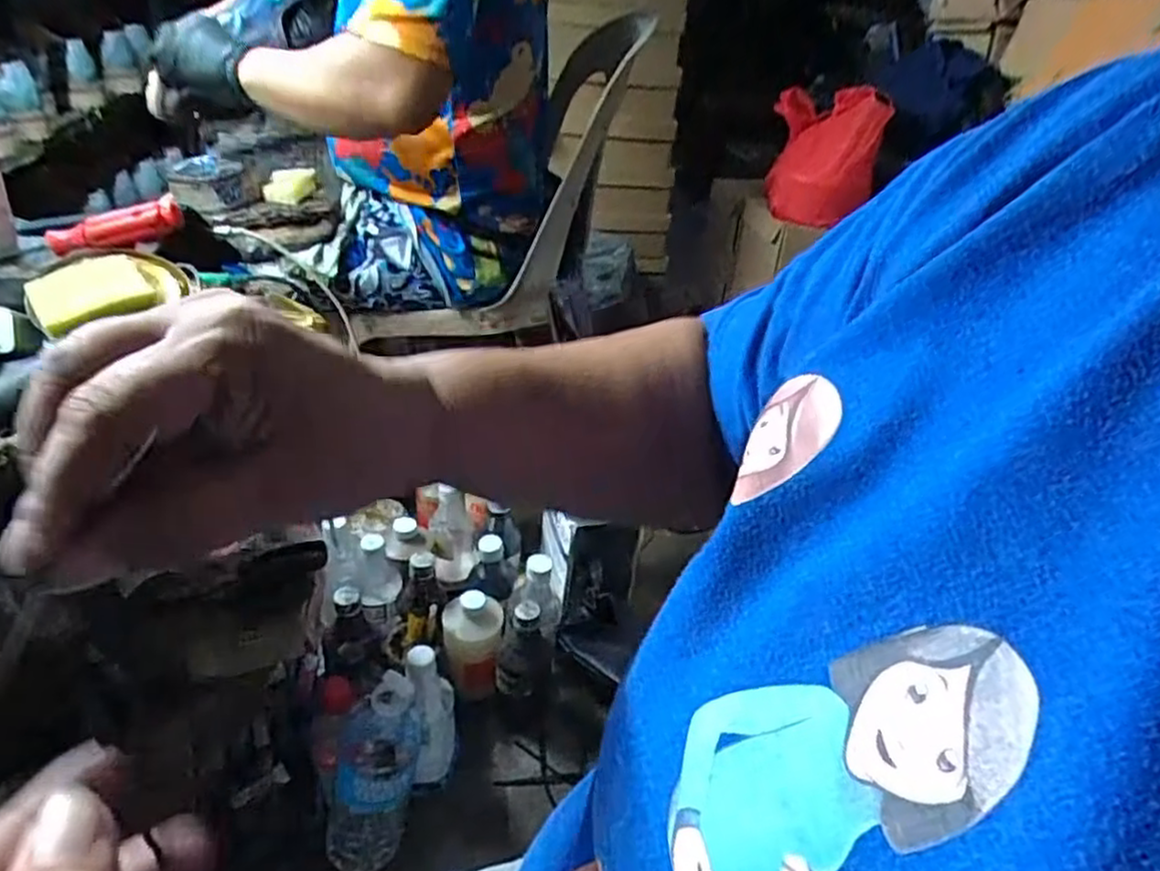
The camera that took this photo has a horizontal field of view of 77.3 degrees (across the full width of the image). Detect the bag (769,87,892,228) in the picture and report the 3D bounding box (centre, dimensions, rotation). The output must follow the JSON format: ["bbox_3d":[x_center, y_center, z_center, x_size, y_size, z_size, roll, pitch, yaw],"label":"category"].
[{"bbox_3d":[0.359,-0.417,1.072,0.143,0.175,0.121,10,33,6],"label":"bag"}]

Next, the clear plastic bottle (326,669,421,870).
[{"bbox_3d":[-0.204,0.328,0.713,0.091,0.244,0.103,2,34,-7],"label":"clear plastic bottle"}]

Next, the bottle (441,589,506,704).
[{"bbox_3d":[-0.133,0.256,0.892,0.068,0.108,0.073,4,33,-3],"label":"bottle"}]

